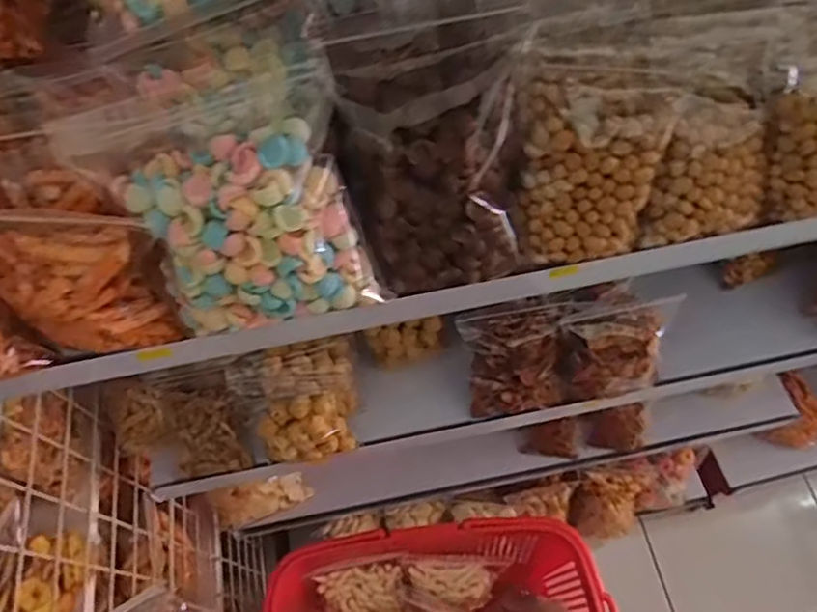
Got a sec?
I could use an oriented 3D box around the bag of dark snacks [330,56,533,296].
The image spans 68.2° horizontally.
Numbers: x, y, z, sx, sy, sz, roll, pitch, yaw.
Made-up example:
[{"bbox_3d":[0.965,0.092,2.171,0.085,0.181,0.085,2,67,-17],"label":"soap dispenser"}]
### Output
[{"bbox_3d":[0.011,-0.070,0.364,0.116,0.128,0.050,-9,35,1],"label":"bag of dark snacks"}]

